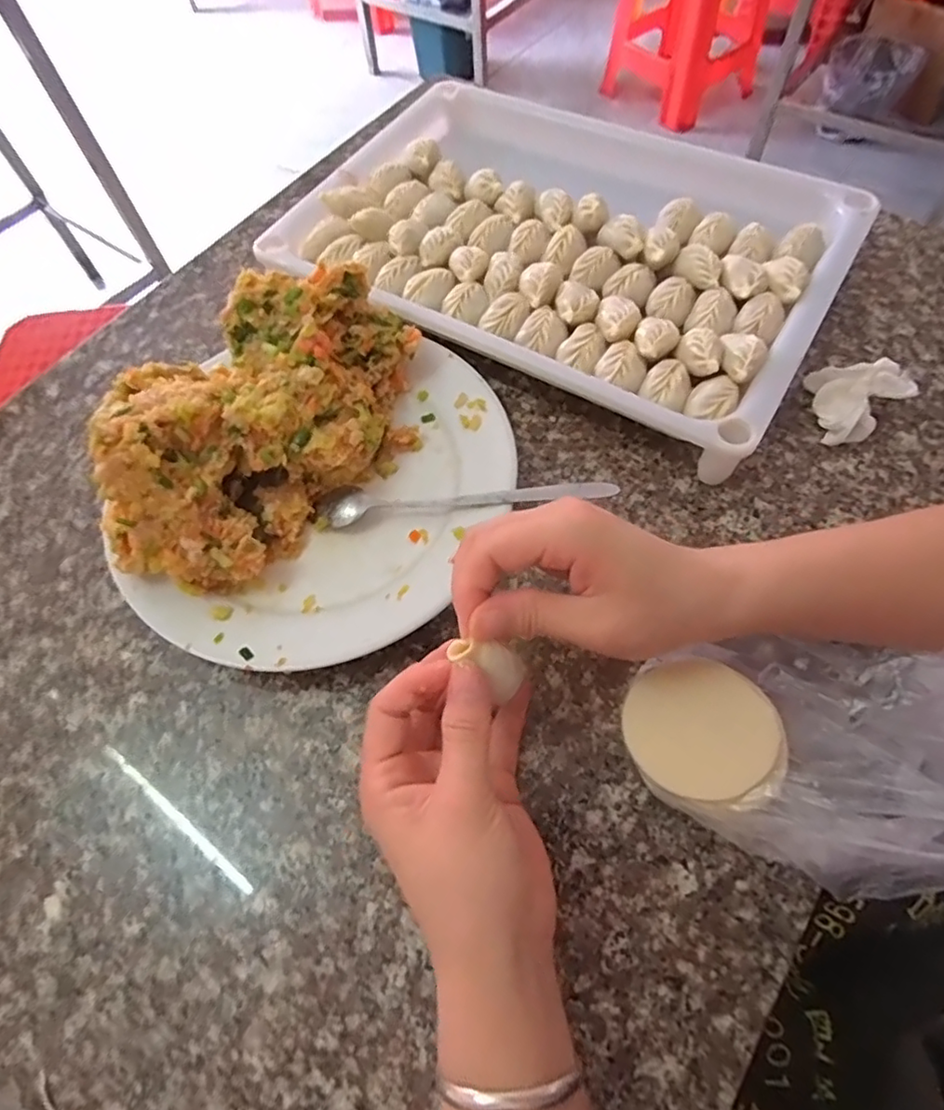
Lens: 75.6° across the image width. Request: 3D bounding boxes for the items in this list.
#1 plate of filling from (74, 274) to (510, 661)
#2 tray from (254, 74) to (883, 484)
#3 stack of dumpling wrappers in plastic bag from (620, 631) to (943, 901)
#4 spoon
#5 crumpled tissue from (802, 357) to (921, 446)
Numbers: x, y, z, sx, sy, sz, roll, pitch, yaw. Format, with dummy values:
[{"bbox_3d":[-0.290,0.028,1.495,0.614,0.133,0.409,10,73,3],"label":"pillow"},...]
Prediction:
[{"bbox_3d":[-0.095,-0.056,0.353,0.206,0.095,0.230,27,67,16],"label":"plate of filling"},{"bbox_3d":[0.066,-0.233,0.458,0.382,0.047,0.268,29,68,17],"label":"tray"},{"bbox_3d":[0.155,0.085,0.273,0.164,0.052,0.111,9,63,8],"label":"stack of dumpling wrappers in plastic bag"},{"bbox_3d":[-0.005,-0.035,0.365,0.175,0.023,0.023,-2,62,2],"label":"spoon"},{"bbox_3d":[0.251,-0.103,0.391,0.048,0.033,0.049,-3,62,2],"label":"crumpled tissue"}]

